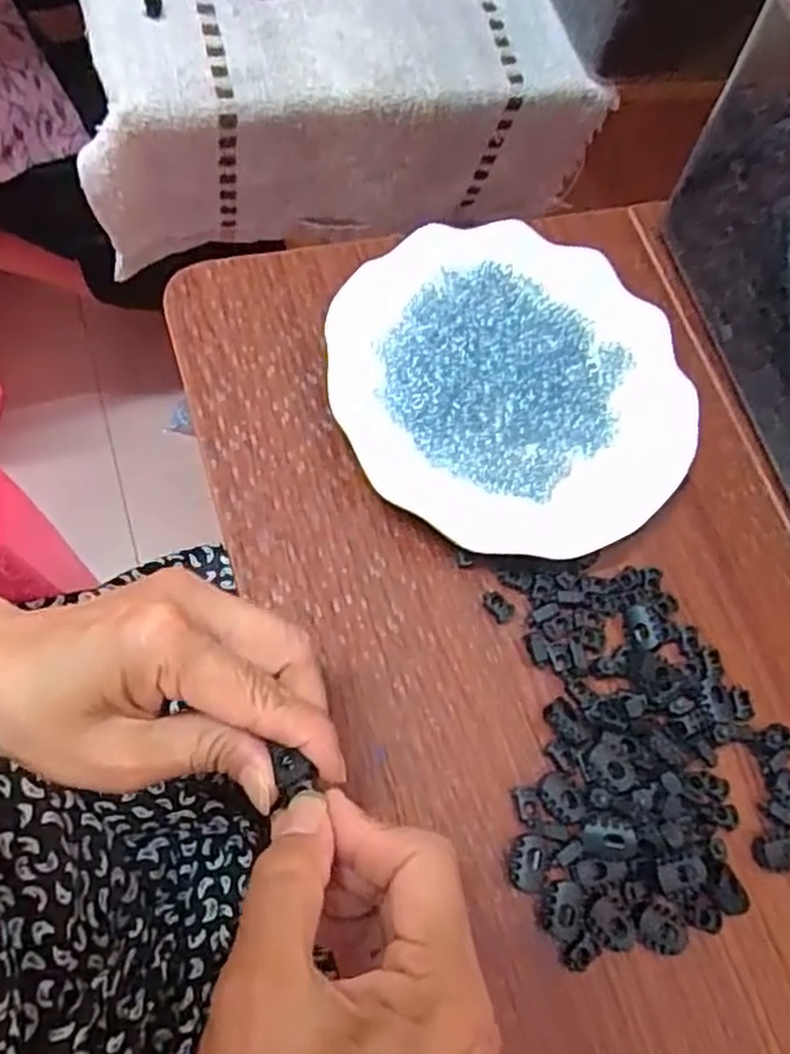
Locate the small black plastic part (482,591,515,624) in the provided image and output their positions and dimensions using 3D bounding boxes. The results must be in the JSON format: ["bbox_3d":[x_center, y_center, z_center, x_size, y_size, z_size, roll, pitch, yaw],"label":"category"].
[{"bbox_3d":[0.049,0.038,0.346,0.010,0.008,0.017,-41,81,-19],"label":"small black plastic part"}]

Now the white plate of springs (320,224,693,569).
[{"bbox_3d":[0.059,-0.072,0.367,0.177,0.030,0.172,3,70,-8],"label":"white plate of springs"}]

